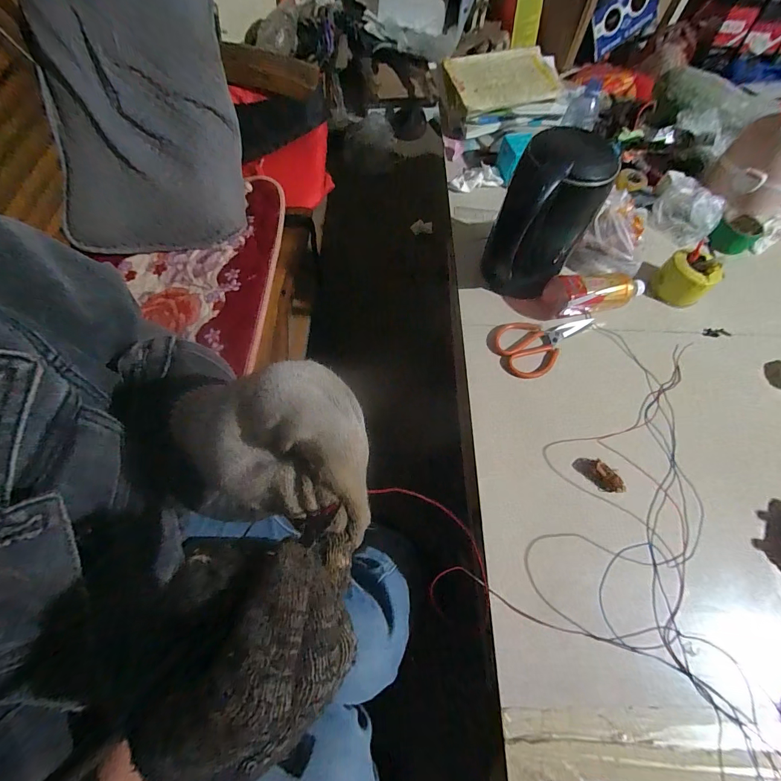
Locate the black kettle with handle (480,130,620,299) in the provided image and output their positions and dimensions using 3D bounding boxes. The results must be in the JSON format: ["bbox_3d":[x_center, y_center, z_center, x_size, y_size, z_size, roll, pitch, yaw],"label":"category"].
[{"bbox_3d":[0.239,-0.266,0.624,0.124,0.256,0.115,-9,64,-6],"label":"black kettle with handle"}]

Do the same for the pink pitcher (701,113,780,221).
[{"bbox_3d":[0.765,-0.462,0.753,0.121,0.182,0.165,2,63,0],"label":"pink pitcher"}]

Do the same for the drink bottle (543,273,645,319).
[{"bbox_3d":[0.371,-0.171,0.658,0.188,0.063,0.054,-4,63,-4],"label":"drink bottle"}]

